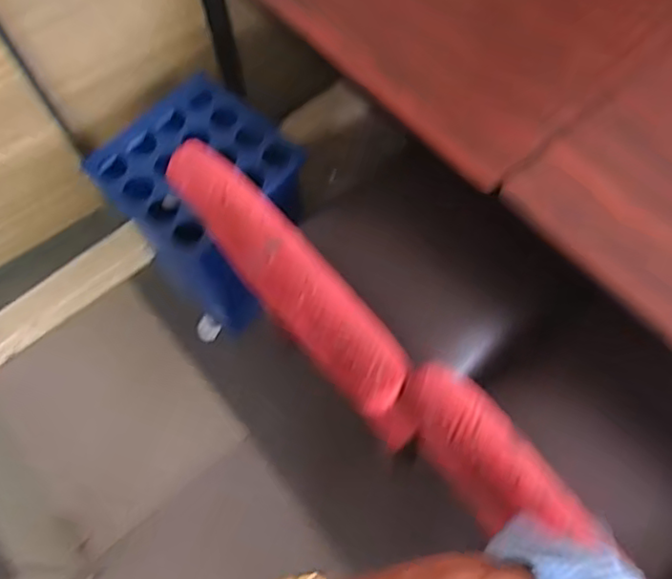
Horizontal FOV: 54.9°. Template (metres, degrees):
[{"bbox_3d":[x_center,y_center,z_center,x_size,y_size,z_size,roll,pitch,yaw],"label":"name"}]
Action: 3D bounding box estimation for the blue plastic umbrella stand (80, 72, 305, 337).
[{"bbox_3d":[-0.292,-0.187,1.567,0.370,0.487,0.331,37,71,19],"label":"blue plastic umbrella stand"}]

